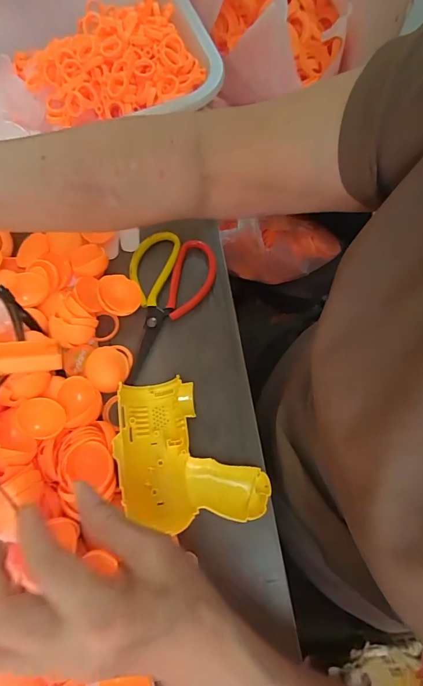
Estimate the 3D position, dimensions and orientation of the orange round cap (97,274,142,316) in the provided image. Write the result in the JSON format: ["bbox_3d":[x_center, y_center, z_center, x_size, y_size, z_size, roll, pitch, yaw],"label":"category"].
[{"bbox_3d":[-0.094,-0.049,0.405,0.042,0.011,0.042,1,88,-18],"label":"orange round cap"}]

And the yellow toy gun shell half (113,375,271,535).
[{"bbox_3d":[-0.020,0.091,0.349,0.117,0.029,0.130,-11,70,-2],"label":"yellow toy gun shell half"}]

